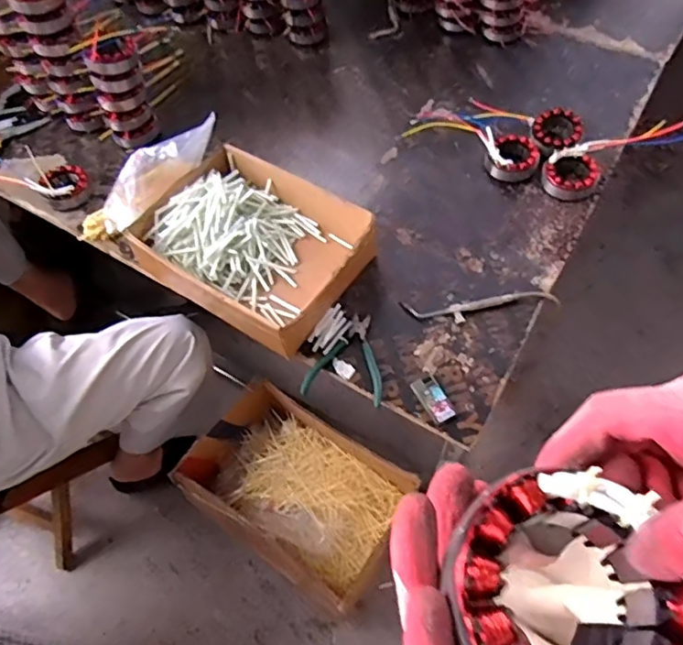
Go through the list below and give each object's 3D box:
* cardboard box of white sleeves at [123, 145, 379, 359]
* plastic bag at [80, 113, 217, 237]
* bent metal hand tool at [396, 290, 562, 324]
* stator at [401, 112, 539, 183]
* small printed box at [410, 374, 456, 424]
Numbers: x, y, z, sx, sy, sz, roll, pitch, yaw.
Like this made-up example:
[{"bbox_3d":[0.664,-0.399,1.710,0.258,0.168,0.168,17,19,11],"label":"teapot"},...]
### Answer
[{"bbox_3d":[-0.141,-0.127,0.901,0.332,0.087,0.250,29,66,20],"label":"cardboard box of white sleeves"},{"bbox_3d":[-0.318,-0.234,0.941,0.298,0.096,0.078,-42,63,2],"label":"plastic bag"},{"bbox_3d":[0.211,-0.024,0.855,0.235,0.009,0.042,-5,59,2],"label":"bent metal hand tool"},{"bbox_3d":[0.238,-0.328,1.017,0.246,0.042,0.099,32,67,21],"label":"stator"},{"bbox_3d":[0.127,0.106,0.784,0.035,0.014,0.070,-27,61,-11],"label":"small printed box"}]

